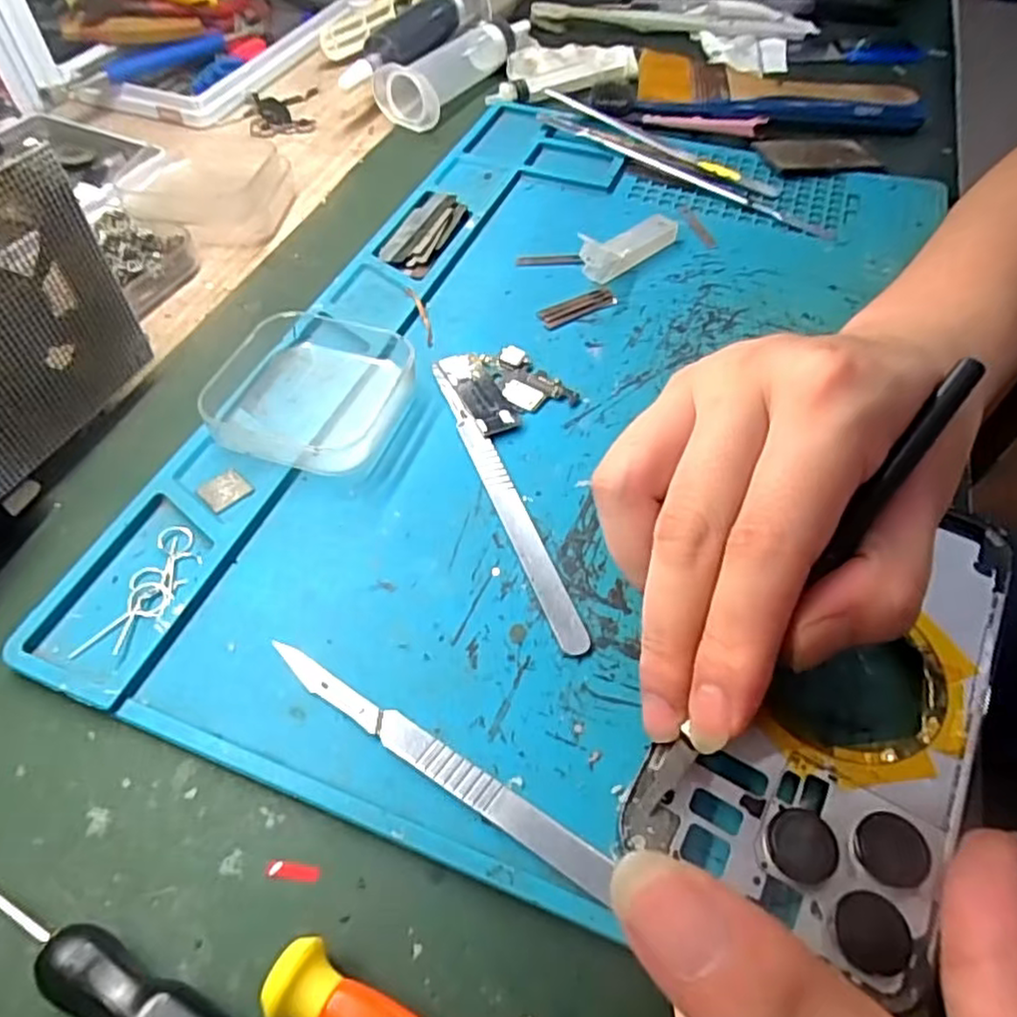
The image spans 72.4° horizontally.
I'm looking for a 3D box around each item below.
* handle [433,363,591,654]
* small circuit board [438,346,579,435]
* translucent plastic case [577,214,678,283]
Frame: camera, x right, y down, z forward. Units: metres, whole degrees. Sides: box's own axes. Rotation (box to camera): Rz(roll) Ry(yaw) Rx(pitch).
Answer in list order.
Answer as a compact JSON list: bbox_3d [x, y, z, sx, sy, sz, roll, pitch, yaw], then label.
[{"bbox_3d":[-0.003,-0.007,0.234,0.010,0.004,0.126,-18,56,-14],"label":"handle"},{"bbox_3d":[-0.003,-0.049,0.265,0.039,0.004,0.044,-26,58,-19],"label":"small circuit board"},{"bbox_3d":[0.054,-0.119,0.309,0.054,0.018,0.013,-35,62,-24],"label":"translucent plastic case"}]

